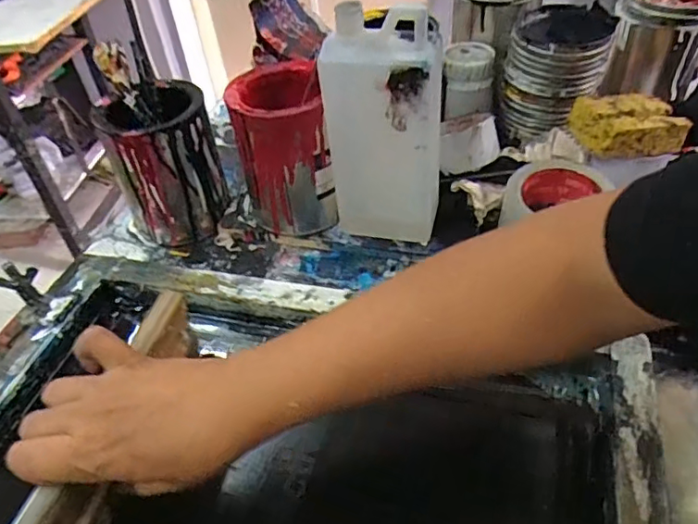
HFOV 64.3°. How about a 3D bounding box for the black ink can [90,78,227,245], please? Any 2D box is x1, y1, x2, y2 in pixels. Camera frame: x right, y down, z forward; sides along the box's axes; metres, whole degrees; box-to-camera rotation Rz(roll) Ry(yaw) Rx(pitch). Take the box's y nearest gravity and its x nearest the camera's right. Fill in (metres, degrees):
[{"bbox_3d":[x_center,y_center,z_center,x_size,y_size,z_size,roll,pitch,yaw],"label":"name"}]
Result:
[{"bbox_3d":[-0.192,-0.104,0.599,0.097,0.144,0.101,-3,44,3],"label":"black ink can"}]

